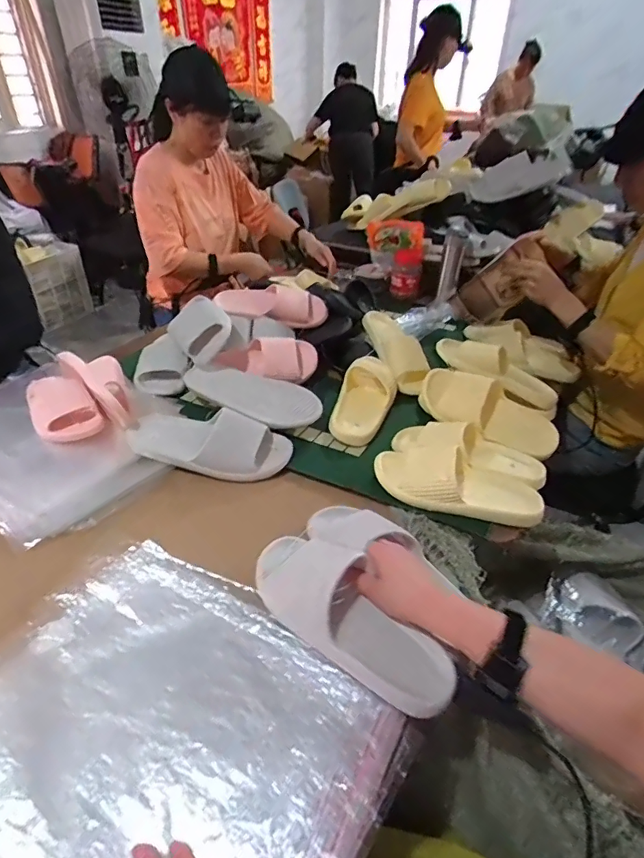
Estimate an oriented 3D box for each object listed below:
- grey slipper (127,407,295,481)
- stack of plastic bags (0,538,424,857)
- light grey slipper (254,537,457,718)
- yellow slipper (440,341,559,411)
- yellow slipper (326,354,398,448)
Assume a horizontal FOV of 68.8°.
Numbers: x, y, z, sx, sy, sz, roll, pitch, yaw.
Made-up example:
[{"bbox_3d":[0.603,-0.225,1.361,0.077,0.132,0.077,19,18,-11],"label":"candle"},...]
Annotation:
[{"bbox_3d":[-0.196,0.021,0.803,0.281,0.056,0.107,5,37,4],"label":"grey slipper"},{"bbox_3d":[-0.151,0.302,0.470,0.419,0.026,0.327,19,40,21],"label":"stack of plastic bags"},{"bbox_3d":[0.031,0.213,0.549,0.264,0.064,0.110,35,47,24],"label":"light grey slipper"},{"bbox_3d":[0.358,-0.114,0.950,0.261,0.066,0.094,29,41,3],"label":"yellow slipper"},{"bbox_3d":[0.084,-0.061,0.914,0.106,0.082,0.228,10,37,10],"label":"yellow slipper"}]

